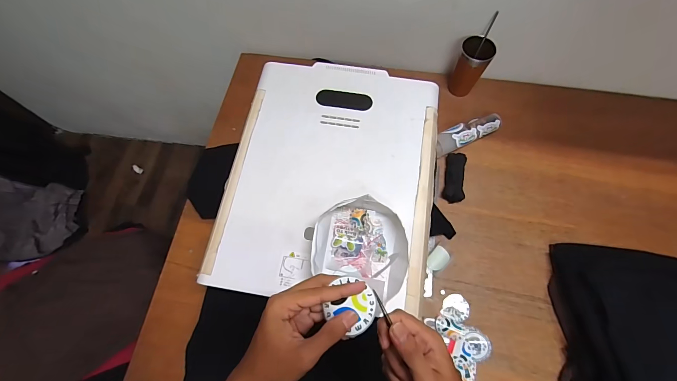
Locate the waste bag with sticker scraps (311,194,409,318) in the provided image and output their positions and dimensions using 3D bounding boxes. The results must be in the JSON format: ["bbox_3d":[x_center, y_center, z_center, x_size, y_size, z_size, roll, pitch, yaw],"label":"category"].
[{"bbox_3d":[0.042,0.097,0.537,0.167,0.050,0.154,23,70,8],"label":"waste bag with sticker scraps"}]

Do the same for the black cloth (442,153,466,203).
[{"bbox_3d":[0.292,-0.033,0.766,0.048,0.029,0.127,10,69,3],"label":"black cloth"}]

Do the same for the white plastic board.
[{"bbox_3d":[-0.011,-0.043,0.614,0.396,0.024,0.488,9,69,3],"label":"white plastic board"}]

